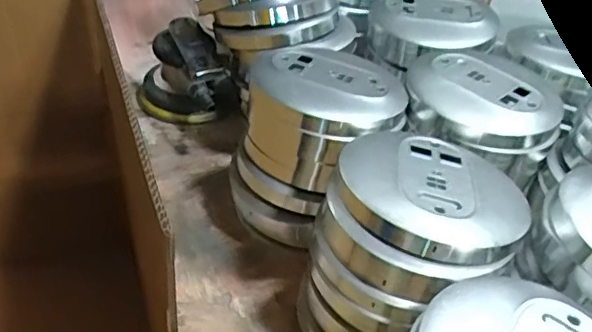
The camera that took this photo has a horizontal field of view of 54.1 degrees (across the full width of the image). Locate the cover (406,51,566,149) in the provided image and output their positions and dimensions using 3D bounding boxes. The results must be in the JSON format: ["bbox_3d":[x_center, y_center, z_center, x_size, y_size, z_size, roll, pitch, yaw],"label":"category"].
[{"bbox_3d":[0.168,-0.066,0.527,0.129,0.027,0.129,4,41,-3],"label":"cover"}]

